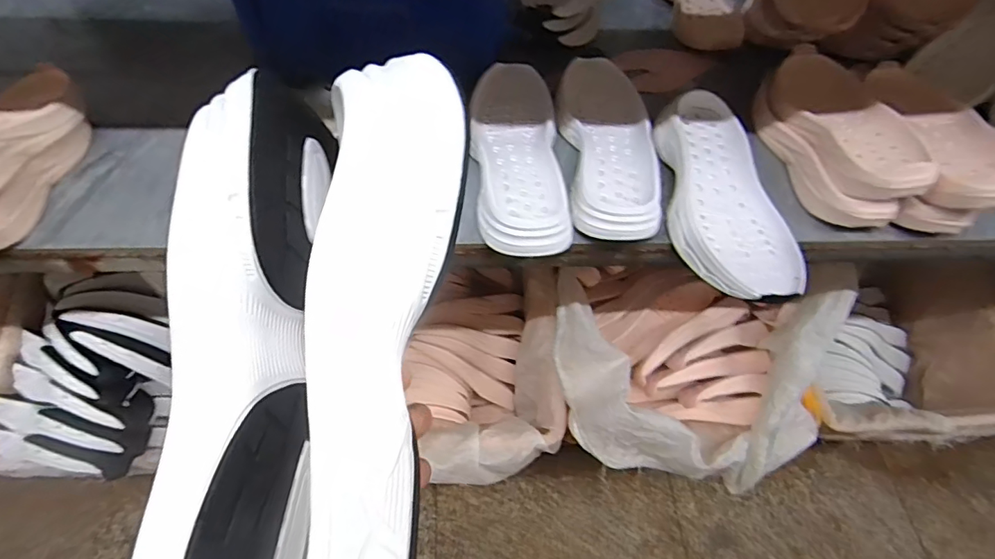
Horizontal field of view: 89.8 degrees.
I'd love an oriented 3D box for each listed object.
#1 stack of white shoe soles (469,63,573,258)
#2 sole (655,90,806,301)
[{"bbox_3d":[0.022,-0.154,0.587,0.100,0.035,0.280,-1,56,-4],"label":"stack of white shoe soles"},{"bbox_3d":[0.252,-0.099,0.564,0.121,0.040,0.284,-5,57,-7],"label":"sole"}]

